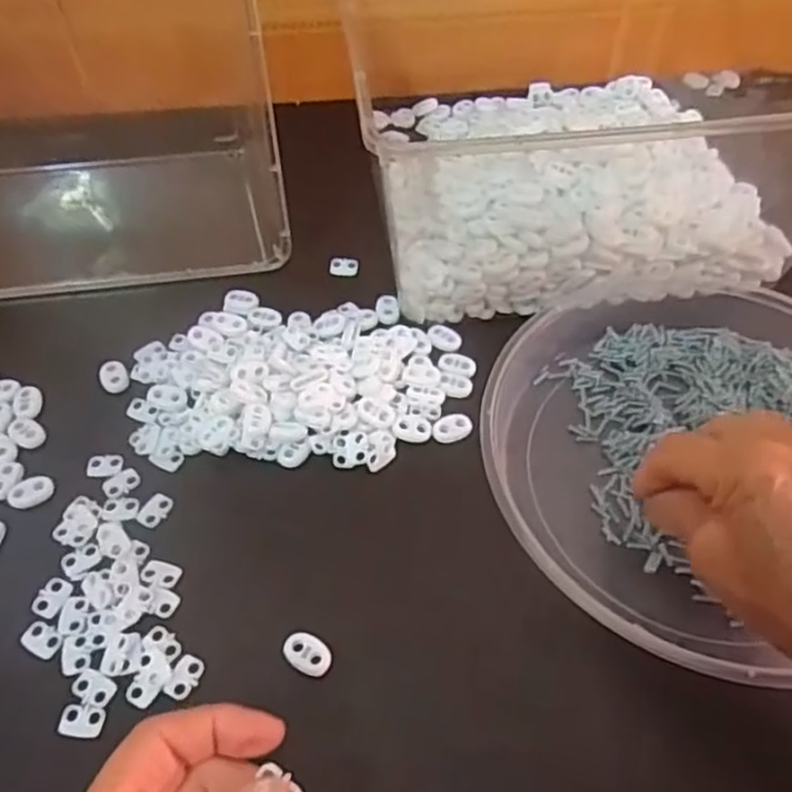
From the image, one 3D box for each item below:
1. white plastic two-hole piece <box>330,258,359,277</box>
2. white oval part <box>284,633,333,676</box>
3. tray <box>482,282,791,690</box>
[{"bbox_3d":[-0.035,-0.088,0.489,0.019,0.005,0.015,1,53,1],"label":"white plastic two-hole piece"},{"bbox_3d":[-0.040,0.118,0.327,0.023,0.004,0.015,27,57,19],"label":"white oval part"},{"bbox_3d":[0.166,0.023,0.378,0.230,0.046,0.240,0,53,0],"label":"tray"}]

